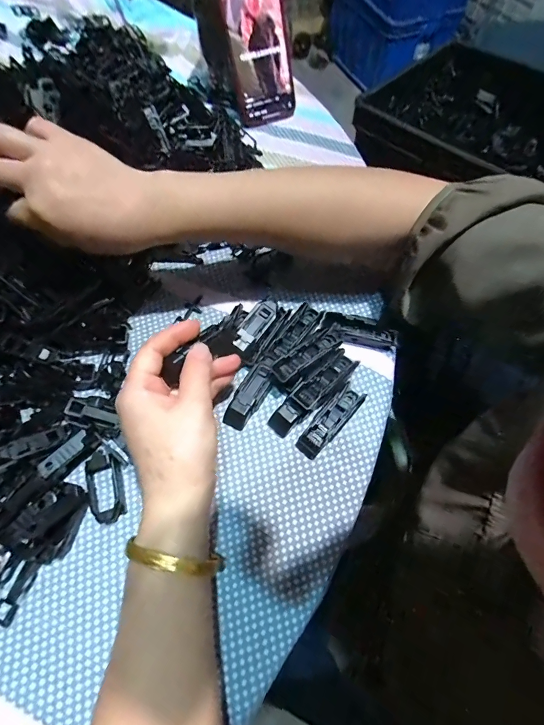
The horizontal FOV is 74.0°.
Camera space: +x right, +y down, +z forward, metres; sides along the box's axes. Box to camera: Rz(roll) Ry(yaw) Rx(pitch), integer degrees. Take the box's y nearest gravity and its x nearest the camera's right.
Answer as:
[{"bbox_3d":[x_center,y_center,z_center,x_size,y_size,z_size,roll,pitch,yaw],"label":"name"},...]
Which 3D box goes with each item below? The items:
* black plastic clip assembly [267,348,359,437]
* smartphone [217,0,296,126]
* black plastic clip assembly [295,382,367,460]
[{"bbox_3d":[0.034,0.024,0.292,0.025,0.019,0.085,41,72,17],"label":"black plastic clip assembly"},{"bbox_3d":[-0.018,-0.374,0.420,0.072,0.157,0.017,-22,37,-8],"label":"smartphone"},{"bbox_3d":[0.047,0.046,0.288,0.019,0.011,0.067,40,71,16],"label":"black plastic clip assembly"}]

